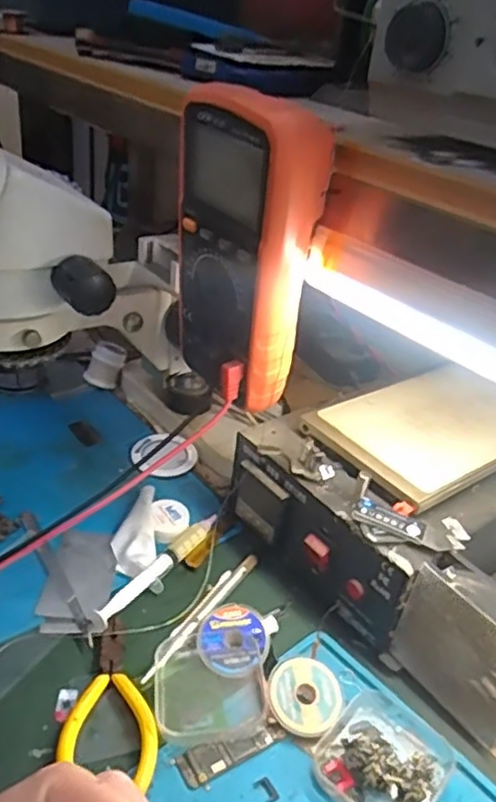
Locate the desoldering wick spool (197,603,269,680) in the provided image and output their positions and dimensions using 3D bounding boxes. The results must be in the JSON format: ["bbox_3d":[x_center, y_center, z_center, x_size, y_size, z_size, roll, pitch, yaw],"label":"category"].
[{"bbox_3d":[-0.009,0.153,0.411,0.042,0.014,0.046,4,33,-3],"label":"desoldering wick spool"}]

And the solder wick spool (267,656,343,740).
[{"bbox_3d":[0.034,0.174,0.379,0.042,0.013,0.044,4,33,-3],"label":"solder wick spool"}]

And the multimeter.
[{"bbox_3d":[-0.001,-0.089,0.385,0.048,0.170,0.090,-16,38,-33],"label":"multimeter"}]

